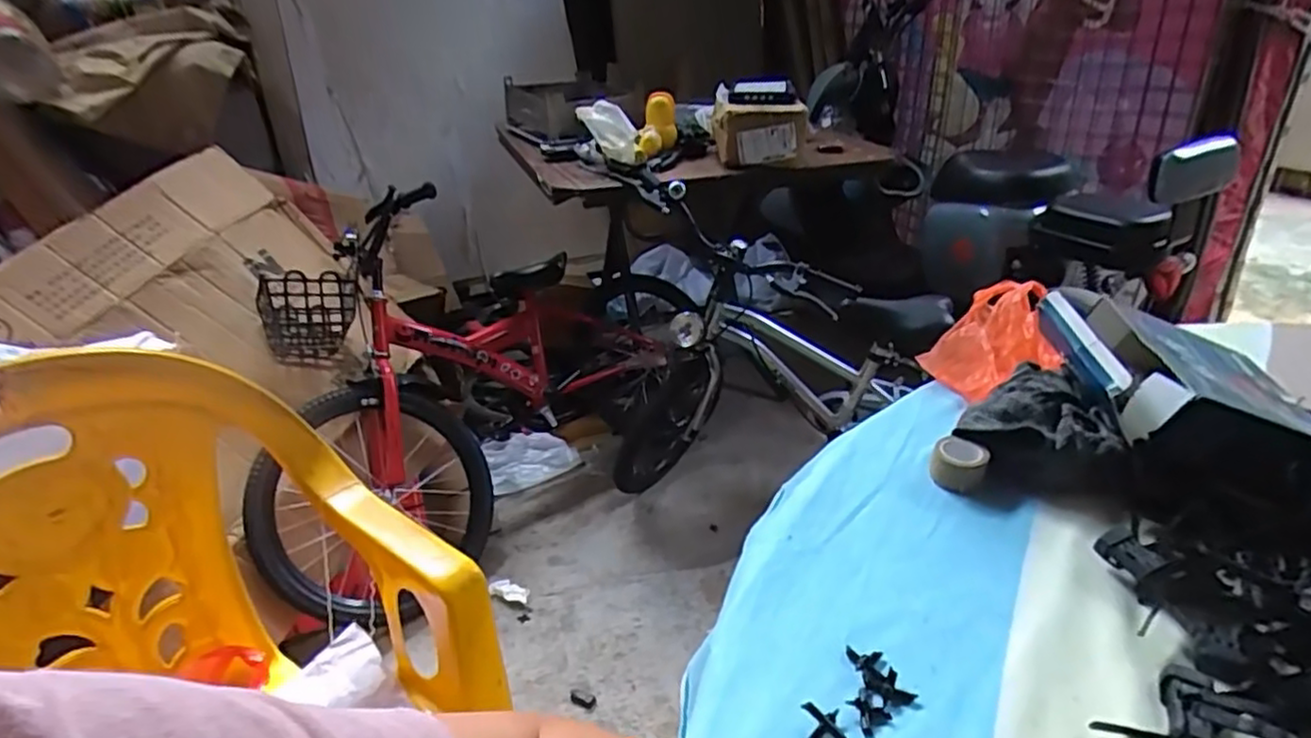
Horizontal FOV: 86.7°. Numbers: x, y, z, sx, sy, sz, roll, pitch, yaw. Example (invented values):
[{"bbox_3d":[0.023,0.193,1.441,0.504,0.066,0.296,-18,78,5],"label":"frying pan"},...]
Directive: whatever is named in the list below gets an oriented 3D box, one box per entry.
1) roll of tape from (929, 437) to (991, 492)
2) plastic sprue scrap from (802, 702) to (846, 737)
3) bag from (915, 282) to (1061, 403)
[{"bbox_3d":[0.219,0.069,0.502,0.035,0.025,0.035,-3,30,2],"label":"roll of tape"},{"bbox_3d":[0.086,0.181,0.350,0.019,0.009,0.022,-4,30,1],"label":"plastic sprue scrap"},{"bbox_3d":[0.315,-0.027,0.636,0.103,0.056,0.152,24,40,38],"label":"bag"}]

